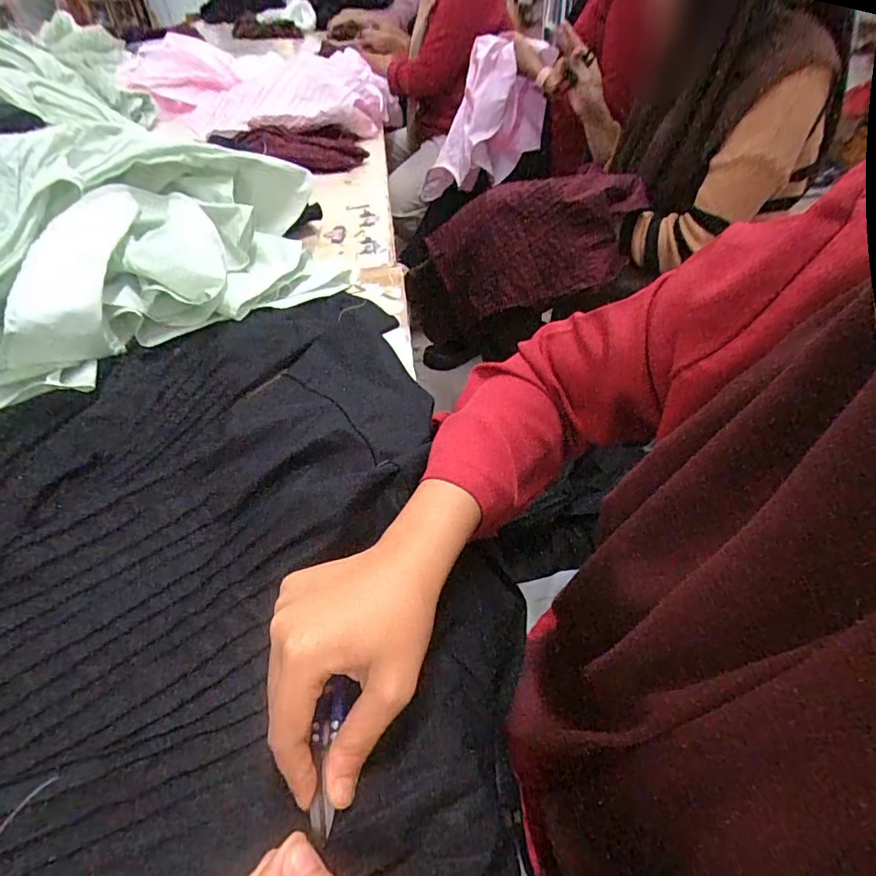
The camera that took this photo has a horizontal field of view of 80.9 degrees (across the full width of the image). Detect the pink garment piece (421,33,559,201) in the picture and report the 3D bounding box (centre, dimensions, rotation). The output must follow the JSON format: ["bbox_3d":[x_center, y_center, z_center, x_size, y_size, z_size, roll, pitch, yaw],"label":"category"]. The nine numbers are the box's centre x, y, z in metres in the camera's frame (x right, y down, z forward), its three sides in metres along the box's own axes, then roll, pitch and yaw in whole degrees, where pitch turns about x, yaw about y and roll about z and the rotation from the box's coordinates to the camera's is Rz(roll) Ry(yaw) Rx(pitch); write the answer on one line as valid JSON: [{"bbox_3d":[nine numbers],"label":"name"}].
[{"bbox_3d":[0.122,-0.805,1.339,0.324,0.375,0.270,1,44,3],"label":"pink garment piece"}]

